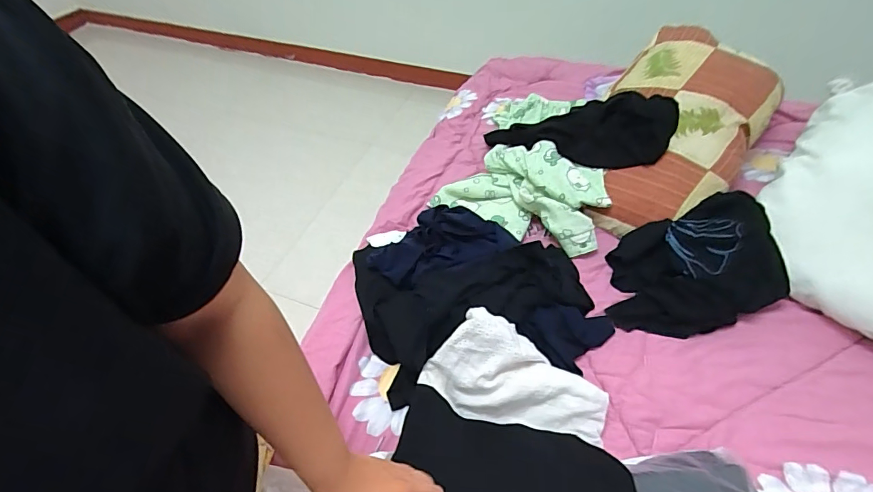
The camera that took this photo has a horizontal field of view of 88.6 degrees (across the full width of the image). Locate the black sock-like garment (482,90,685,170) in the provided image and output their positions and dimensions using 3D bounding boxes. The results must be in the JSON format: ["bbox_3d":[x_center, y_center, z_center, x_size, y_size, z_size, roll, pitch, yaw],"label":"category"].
[{"bbox_3d":[0.319,-0.277,1.005,0.396,0.073,0.260,11,49,37],"label":"black sock-like garment"}]

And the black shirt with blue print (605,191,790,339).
[{"bbox_3d":[0.450,0.036,0.790,0.318,0.096,0.206,-14,50,-8],"label":"black shirt with blue print"}]

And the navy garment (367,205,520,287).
[{"bbox_3d":[0.002,-0.010,0.832,0.273,0.048,0.150,-15,49,10],"label":"navy garment"}]

